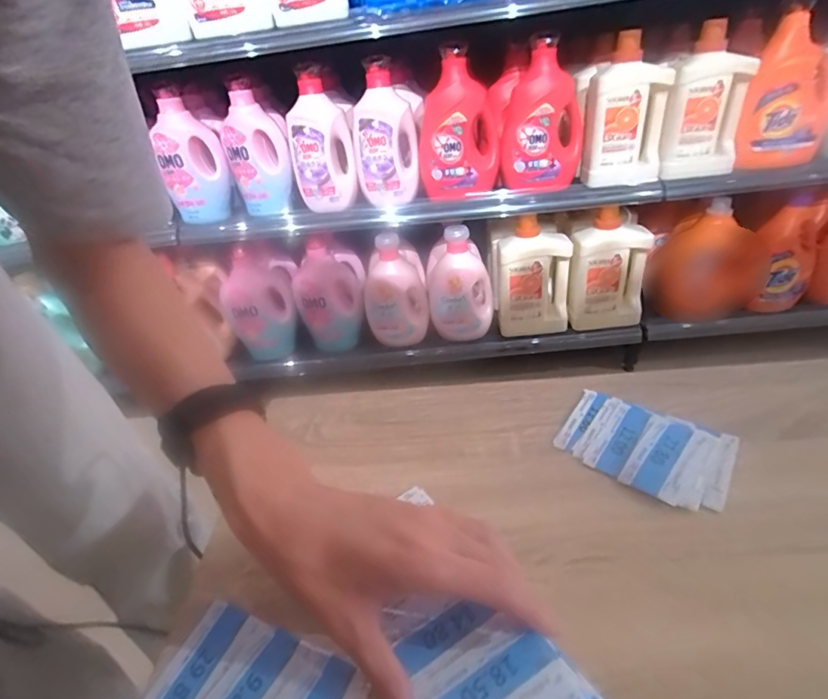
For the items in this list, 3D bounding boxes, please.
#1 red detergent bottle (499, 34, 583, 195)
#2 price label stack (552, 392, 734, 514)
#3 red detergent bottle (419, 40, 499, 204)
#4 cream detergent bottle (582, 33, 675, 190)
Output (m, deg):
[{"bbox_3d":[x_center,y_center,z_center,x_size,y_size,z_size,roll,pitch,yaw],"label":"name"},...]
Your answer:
[{"bbox_3d":[0.300,-0.536,1.049,0.181,0.309,0.107,5,36,16],"label":"red detergent bottle"},{"bbox_3d":[0.181,0.074,0.358,0.120,0.013,0.088,21,44,34],"label":"price label stack"},{"bbox_3d":[0.104,-0.523,1.059,0.184,0.315,0.137,-3,35,6],"label":"red detergent bottle"},{"bbox_3d":[0.491,-0.541,1.034,0.165,0.299,0.099,8,37,20],"label":"cream detergent bottle"}]

